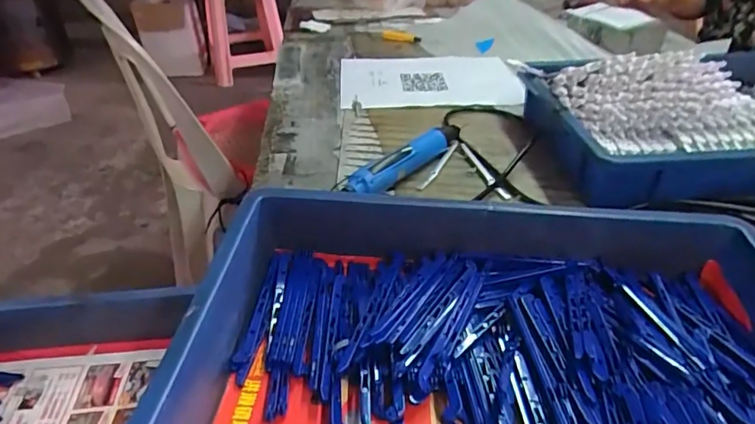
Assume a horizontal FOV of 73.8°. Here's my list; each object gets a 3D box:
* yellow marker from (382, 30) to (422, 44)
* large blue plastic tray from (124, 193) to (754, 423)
[{"bbox_3d":[0.045,-0.350,1.007,0.079,0.021,0.024,17,39,20],"label":"yellow marker"},{"bbox_3d":[0.092,0.108,0.349,0.425,0.078,0.287,4,36,3],"label":"large blue plastic tray"}]

